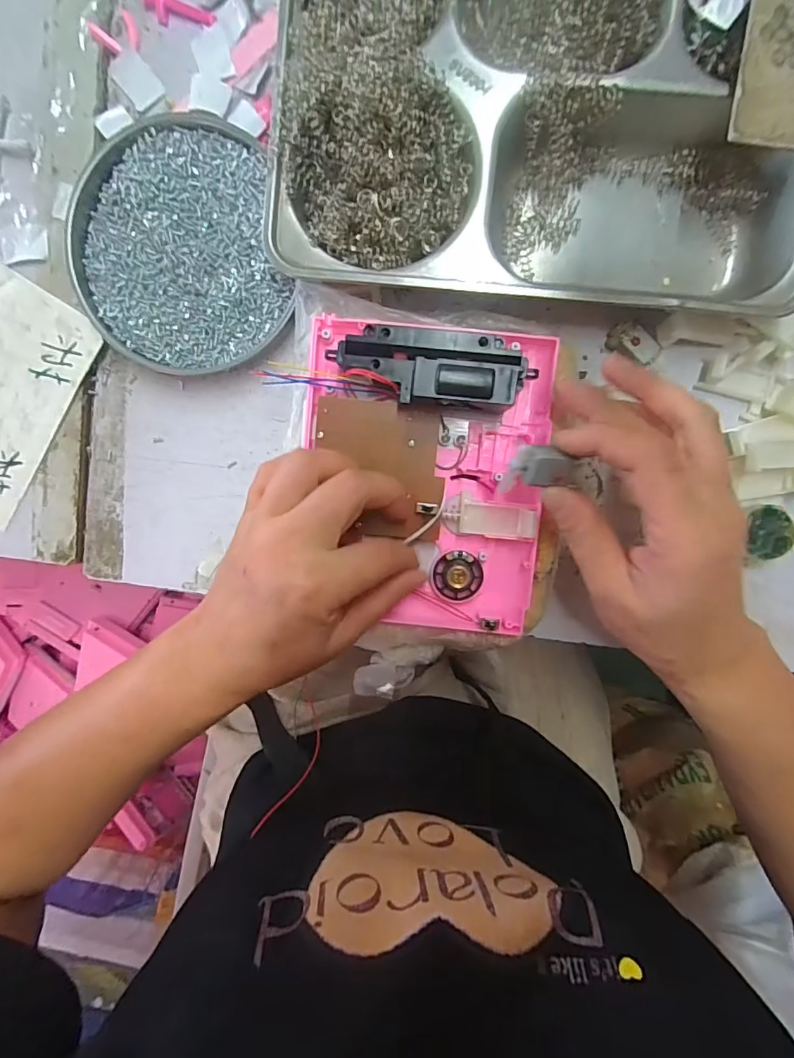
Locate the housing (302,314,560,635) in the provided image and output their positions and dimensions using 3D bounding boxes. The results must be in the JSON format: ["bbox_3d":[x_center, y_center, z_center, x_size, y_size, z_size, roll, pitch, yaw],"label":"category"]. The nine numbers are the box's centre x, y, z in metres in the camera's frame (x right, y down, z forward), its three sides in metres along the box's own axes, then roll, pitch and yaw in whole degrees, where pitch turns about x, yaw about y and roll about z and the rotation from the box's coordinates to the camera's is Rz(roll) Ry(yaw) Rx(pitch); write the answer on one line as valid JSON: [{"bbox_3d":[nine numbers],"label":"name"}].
[{"bbox_3d":[0.013,-0.026,0.262,0.130,0.041,0.161,6,97,2],"label":"housing"}]

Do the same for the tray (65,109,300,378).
[{"bbox_3d":[-0.127,-0.161,0.286,0.121,0.018,0.133,0,97,2],"label":"tray"}]

